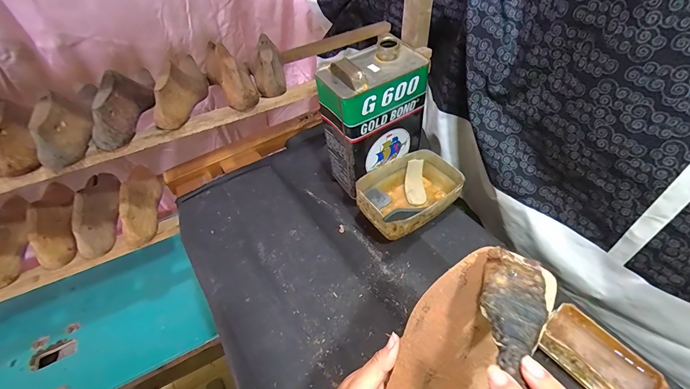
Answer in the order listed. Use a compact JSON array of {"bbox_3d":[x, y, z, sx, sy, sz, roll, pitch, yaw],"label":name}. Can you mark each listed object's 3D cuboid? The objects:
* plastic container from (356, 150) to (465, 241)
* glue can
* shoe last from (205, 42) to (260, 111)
[{"bbox_3d":[0.120,-0.002,0.592,0.191,0.073,0.128,-28,51,-22],"label":"plastic container"},{"bbox_3d":[0.050,-0.135,0.583,0.164,0.219,0.103,-22,49,-19],"label":"glue can"},{"bbox_3d":[-0.213,-0.221,0.565,0.058,0.066,0.147,-32,75,-25],"label":"shoe last"}]

